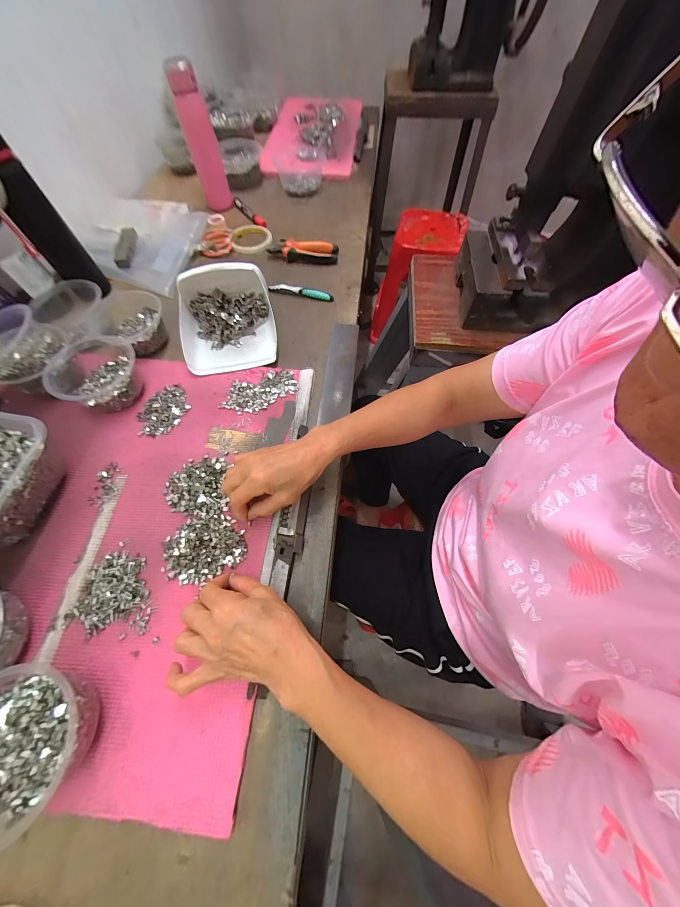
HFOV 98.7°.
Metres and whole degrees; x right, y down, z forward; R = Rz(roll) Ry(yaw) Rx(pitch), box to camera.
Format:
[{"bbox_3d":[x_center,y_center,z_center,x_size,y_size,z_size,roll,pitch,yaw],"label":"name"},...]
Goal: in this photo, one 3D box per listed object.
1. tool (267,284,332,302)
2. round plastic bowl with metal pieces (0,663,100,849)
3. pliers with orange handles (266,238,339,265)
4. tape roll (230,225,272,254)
[{"bbox_3d":[-0.079,-0.321,0.577,0.131,0.017,0.011,11,64,5],"label":"tool"},{"bbox_3d":[-0.275,0.253,0.255,0.108,0.063,0.110,0,63,0],"label":"round plastic bowl with metal pieces"},{"bbox_3d":[-0.079,-0.437,0.630,0.148,0.024,0.053,0,63,-1],"label":"pliers with orange handles"},{"bbox_3d":[-0.203,-0.495,0.669,0.090,0.012,0.102,-6,64,-4],"label":"tape roll"}]

